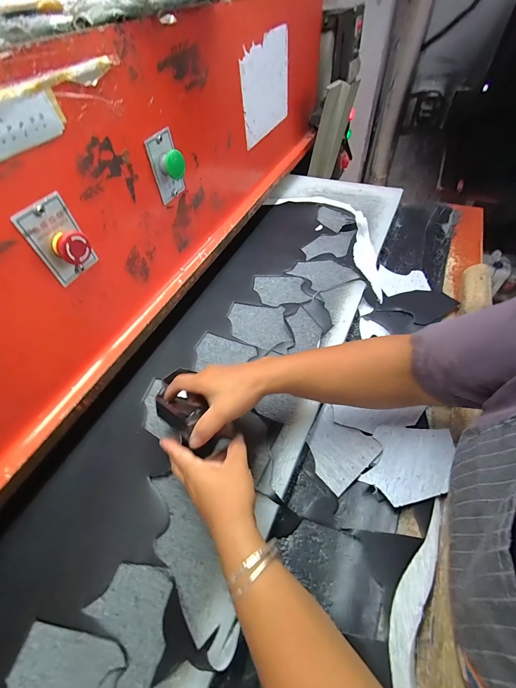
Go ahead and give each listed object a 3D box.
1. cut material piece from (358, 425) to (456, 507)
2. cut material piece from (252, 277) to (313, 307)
[{"bbox_3d":[0.206,0.158,0.397,0.097,0.012,0.120,15,52,28],"label":"cut material piece"},{"bbox_3d":[0.050,-0.120,0.629,0.111,0.004,0.097,-5,52,0],"label":"cut material piece"}]

